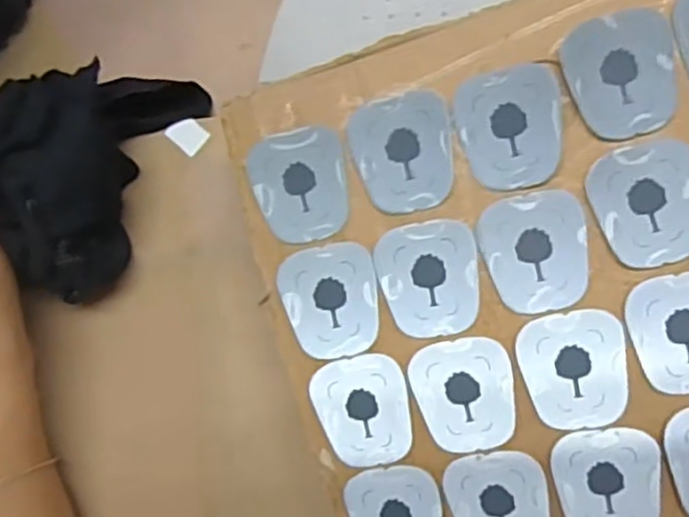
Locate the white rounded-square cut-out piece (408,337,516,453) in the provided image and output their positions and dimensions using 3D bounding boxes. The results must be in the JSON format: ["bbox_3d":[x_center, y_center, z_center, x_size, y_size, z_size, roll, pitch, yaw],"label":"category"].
[{"bbox_3d":[0.041,0.047,0.240,0.033,0.004,0.038,-11,85,10],"label":"white rounded-square cut-out piece"}]

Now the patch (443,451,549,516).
[{"bbox_3d":[0.052,0.085,0.241,0.032,0.004,0.037,-9,86,10],"label":"patch"}]

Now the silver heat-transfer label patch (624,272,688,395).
[{"bbox_3d":[0.109,0.024,0.227,0.032,0.004,0.038,-11,85,10],"label":"silver heat-transfer label patch"}]

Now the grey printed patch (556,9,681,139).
[{"bbox_3d":[0.088,-0.058,0.224,0.033,0.004,0.038,-11,85,10],"label":"grey printed patch"}]

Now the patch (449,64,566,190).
[{"bbox_3d":[0.054,-0.042,0.230,0.032,0.004,0.038,-11,86,10],"label":"patch"}]

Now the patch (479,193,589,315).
[{"bbox_3d":[0.063,-0.002,0.232,0.032,0.004,0.038,-10,86,10],"label":"patch"}]

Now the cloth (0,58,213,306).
[{"bbox_3d":[-0.101,-0.034,0.302,0.023,0.096,0.092,7,115,48],"label":"cloth"}]

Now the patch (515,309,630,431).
[{"bbox_3d":[0.075,0.037,0.233,0.033,0.004,0.038,-9,86,10],"label":"patch"}]

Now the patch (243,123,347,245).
[{"bbox_3d":[-0.016,-0.025,0.246,0.033,0.004,0.038,-8,86,10],"label":"patch"}]

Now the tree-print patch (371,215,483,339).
[{"bbox_3d":[0.028,0.007,0.238,0.033,0.004,0.038,-9,86,10],"label":"tree-print patch"}]

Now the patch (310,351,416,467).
[{"bbox_3d":[0.006,0.053,0.248,0.033,0.004,0.038,-12,85,10],"label":"patch"}]

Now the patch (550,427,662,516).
[{"bbox_3d":[0.088,0.076,0.235,0.033,0.004,0.038,-9,86,10],"label":"patch"}]

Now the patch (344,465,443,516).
[{"bbox_3d":[0.019,0.093,0.251,0.032,0.004,0.038,-13,91,16],"label":"patch"}]

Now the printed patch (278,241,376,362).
[{"bbox_3d":[-0.005,0.015,0.246,0.033,0.004,0.038,-8,86,10],"label":"printed patch"}]

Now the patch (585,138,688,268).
[{"bbox_3d":[0.096,-0.017,0.225,0.033,0.004,0.038,-10,86,10],"label":"patch"}]

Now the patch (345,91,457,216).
[{"bbox_3d":[0.020,-0.035,0.238,0.032,0.004,0.038,-11,86,10],"label":"patch"}]

